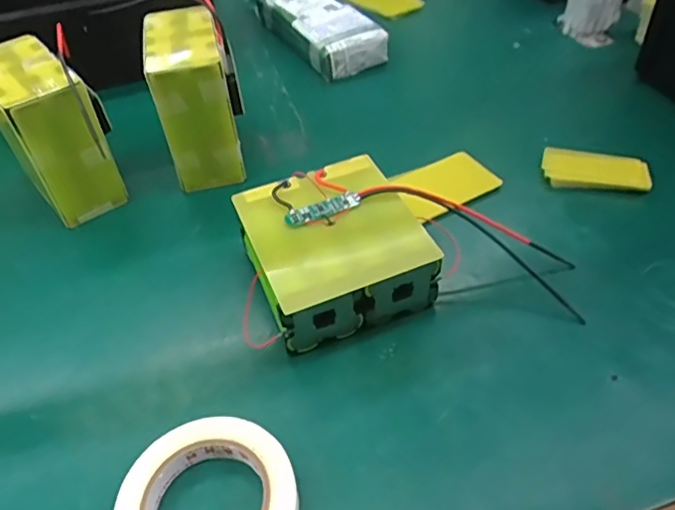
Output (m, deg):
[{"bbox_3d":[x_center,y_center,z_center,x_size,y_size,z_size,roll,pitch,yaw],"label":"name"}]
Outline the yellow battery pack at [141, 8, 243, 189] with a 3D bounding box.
[{"bbox_3d":[-0.151,-0.172,0.614,0.084,0.142,0.133,-13,47,-7],"label":"yellow battery pack"}]

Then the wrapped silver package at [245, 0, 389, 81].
[{"bbox_3d":[-0.036,-0.361,0.855,0.111,0.062,0.280,-23,49,-16],"label":"wrapped silver package"}]

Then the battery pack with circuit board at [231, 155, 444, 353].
[{"bbox_3d":[-0.004,-0.001,0.494,0.139,0.091,0.138,-18,48,-12],"label":"battery pack with circuit board"}]

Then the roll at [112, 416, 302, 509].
[{"bbox_3d":[-0.084,0.164,0.366,0.113,0.022,0.112,0,43,0],"label":"roll"}]

